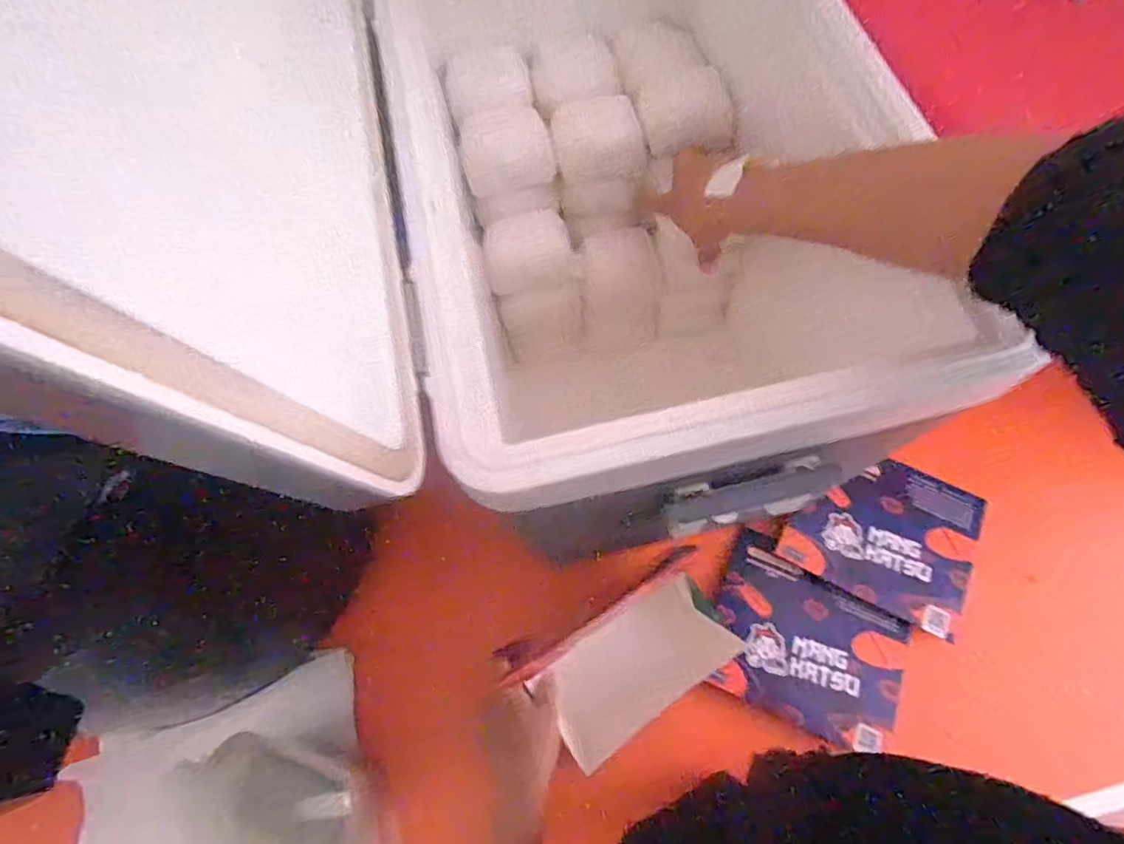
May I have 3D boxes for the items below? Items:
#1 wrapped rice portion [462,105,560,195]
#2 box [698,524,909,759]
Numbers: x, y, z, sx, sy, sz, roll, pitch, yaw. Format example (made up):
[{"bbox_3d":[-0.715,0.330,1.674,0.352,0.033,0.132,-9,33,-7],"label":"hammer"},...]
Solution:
[{"bbox_3d":[-0.051,-0.246,0.510,0.081,0.033,0.070,-19,68,-5],"label":"wrapped rice portion"},{"bbox_3d":[0.233,0.209,0.535,0.174,0.010,0.147,25,71,12],"label":"box"}]

